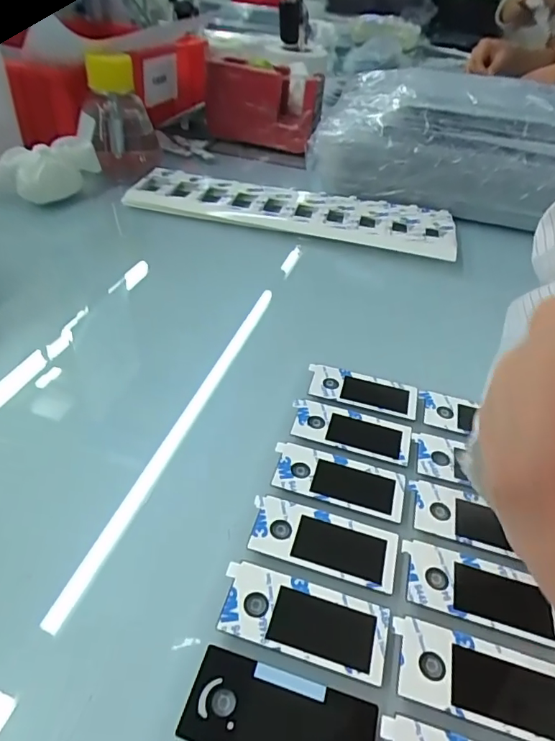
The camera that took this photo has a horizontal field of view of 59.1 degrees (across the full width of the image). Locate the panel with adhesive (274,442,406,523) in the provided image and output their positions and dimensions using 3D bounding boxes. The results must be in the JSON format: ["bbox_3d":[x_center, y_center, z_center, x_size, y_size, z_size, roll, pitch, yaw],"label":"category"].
[{"bbox_3d":[0.028,0.051,0.229,0.060,0.004,0.028,14,41,9],"label":"panel with adhesive"}]

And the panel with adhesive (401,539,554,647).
[{"bbox_3d":[0.080,0.086,0.192,0.059,0.004,0.026,14,41,9],"label":"panel with adhesive"}]

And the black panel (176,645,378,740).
[{"bbox_3d":[0.001,0.110,0.155,0.059,0.004,0.028,14,41,9],"label":"black panel"}]

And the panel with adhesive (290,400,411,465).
[{"bbox_3d":[0.038,0.030,0.252,0.060,0.004,0.027,14,40,8],"label":"panel with adhesive"}]

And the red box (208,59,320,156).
[{"bbox_3d":[-0.018,-0.315,0.583,0.134,0.076,0.053,14,40,8],"label":"red box"}]

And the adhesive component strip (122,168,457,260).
[{"bbox_3d":[0.011,-0.145,0.445,0.289,0.014,0.080,12,40,7],"label":"adhesive component strip"}]

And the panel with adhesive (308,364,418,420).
[{"bbox_3d":[0.048,0.012,0.277,0.060,0.007,0.028,13,40,7],"label":"panel with adhesive"}]

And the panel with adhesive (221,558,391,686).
[{"bbox_3d":[0.010,0.089,0.179,0.060,0.004,0.027,14,41,9],"label":"panel with adhesive"}]

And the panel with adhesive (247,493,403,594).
[{"bbox_3d":[0.019,0.070,0.204,0.060,0.004,0.027,14,41,9],"label":"panel with adhesive"}]

